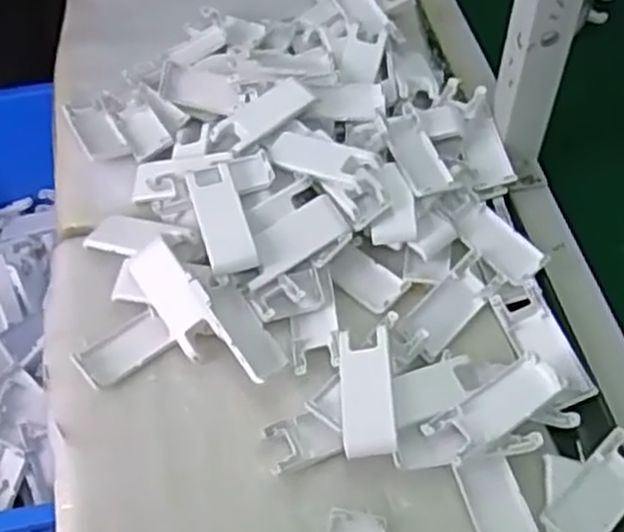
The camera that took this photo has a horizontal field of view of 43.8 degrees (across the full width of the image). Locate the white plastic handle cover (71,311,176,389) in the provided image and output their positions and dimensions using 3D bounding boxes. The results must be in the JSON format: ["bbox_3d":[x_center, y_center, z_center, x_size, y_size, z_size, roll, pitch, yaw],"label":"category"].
[{"bbox_3d":[-0.147,0.066,0.612,0.072,0.009,0.037,-32,59,-20],"label":"white plastic handle cover"}]

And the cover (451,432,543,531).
[{"bbox_3d":[0.136,0.156,0.530,0.063,0.017,0.069,-11,54,-6],"label":"cover"}]

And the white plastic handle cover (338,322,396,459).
[{"bbox_3d":[0.040,0.093,0.570,0.037,0.019,0.094,-2,54,0],"label":"white plastic handle cover"}]

